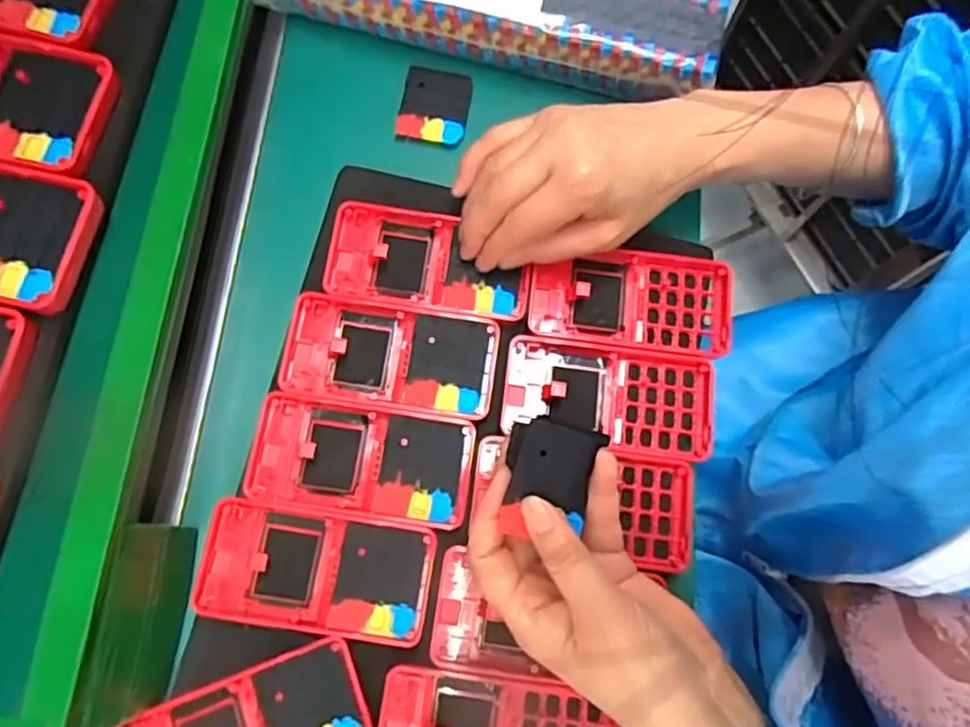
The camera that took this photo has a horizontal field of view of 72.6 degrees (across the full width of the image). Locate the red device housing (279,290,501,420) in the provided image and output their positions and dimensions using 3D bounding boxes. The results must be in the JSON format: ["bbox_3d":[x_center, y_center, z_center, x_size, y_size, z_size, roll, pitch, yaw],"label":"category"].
[{"bbox_3d":[-0.056,-0.004,0.392,0.123,0.013,0.061,9,76,0],"label":"red device housing"}]

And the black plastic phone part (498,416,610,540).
[{"bbox_3d":[0.031,0.051,0.311,0.044,0.008,0.049,8,91,-13],"label":"black plastic phone part"}]

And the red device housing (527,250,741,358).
[{"bbox_3d":[0.090,-0.038,0.405,0.123,0.017,0.062,7,76,0],"label":"red device housing"}]

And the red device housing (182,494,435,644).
[{"bbox_3d":[-0.091,0.113,0.359,0.123,0.017,0.061,9,76,1],"label":"red device housing"}]

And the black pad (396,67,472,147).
[{"bbox_3d":[-0.034,-0.176,0.450,0.046,0.008,0.054,8,76,0],"label":"black pad"}]

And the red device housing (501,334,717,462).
[{"bbox_3d":[0.074,0.019,0.390,0.123,0.013,0.060,10,76,1],"label":"red device housing"}]

